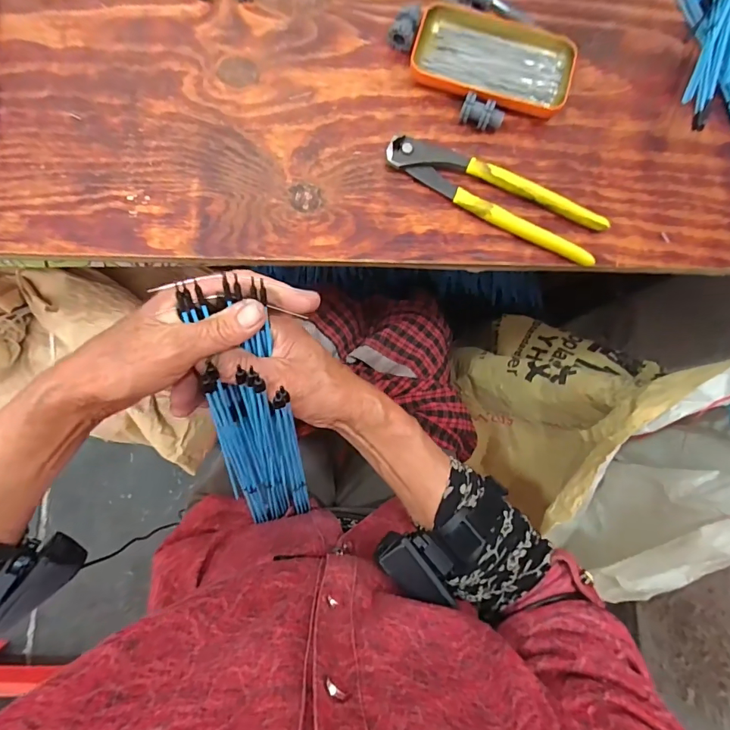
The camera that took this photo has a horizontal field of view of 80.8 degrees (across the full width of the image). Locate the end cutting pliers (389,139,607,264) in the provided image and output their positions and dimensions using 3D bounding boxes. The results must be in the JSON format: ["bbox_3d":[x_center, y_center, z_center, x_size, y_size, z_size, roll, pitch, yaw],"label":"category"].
[{"bbox_3d":[0.115,-0.150,0.381,0.199,0.018,0.047,27,82,2],"label":"end cutting pliers"}]

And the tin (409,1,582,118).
[{"bbox_3d":[0.119,-0.283,0.398,0.143,0.019,0.078,19,82,1],"label":"tin"}]

